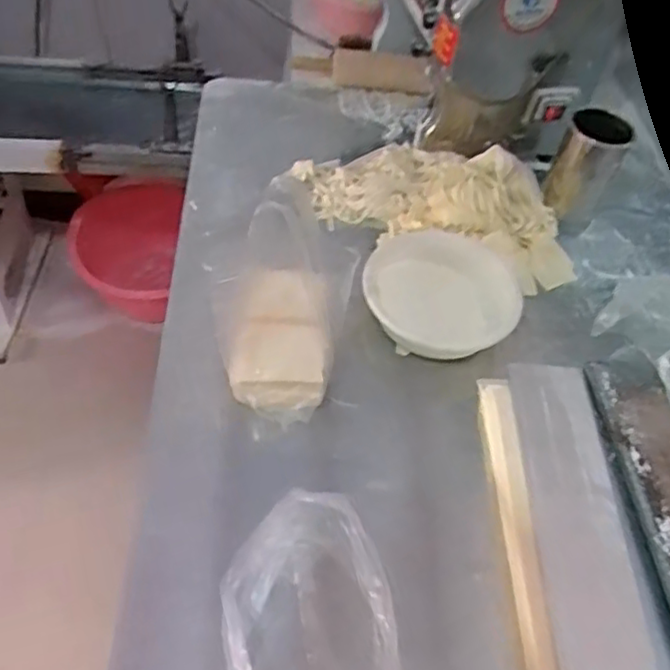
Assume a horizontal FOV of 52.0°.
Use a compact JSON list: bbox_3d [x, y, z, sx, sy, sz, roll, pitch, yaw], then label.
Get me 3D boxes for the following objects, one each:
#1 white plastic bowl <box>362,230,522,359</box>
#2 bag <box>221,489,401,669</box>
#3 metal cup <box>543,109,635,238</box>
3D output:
[{"bbox_3d":[0.133,-0.070,0.861,0.186,0.039,0.197,4,50,-5],"label":"white plastic bowl"},{"bbox_3d":[-0.024,0.247,0.593,0.134,0.077,0.239,-3,51,-10],"label":"bag"},{"bbox_3d":[0.356,-0.233,0.991,0.081,0.163,0.081,4,50,-5],"label":"metal cup"}]

